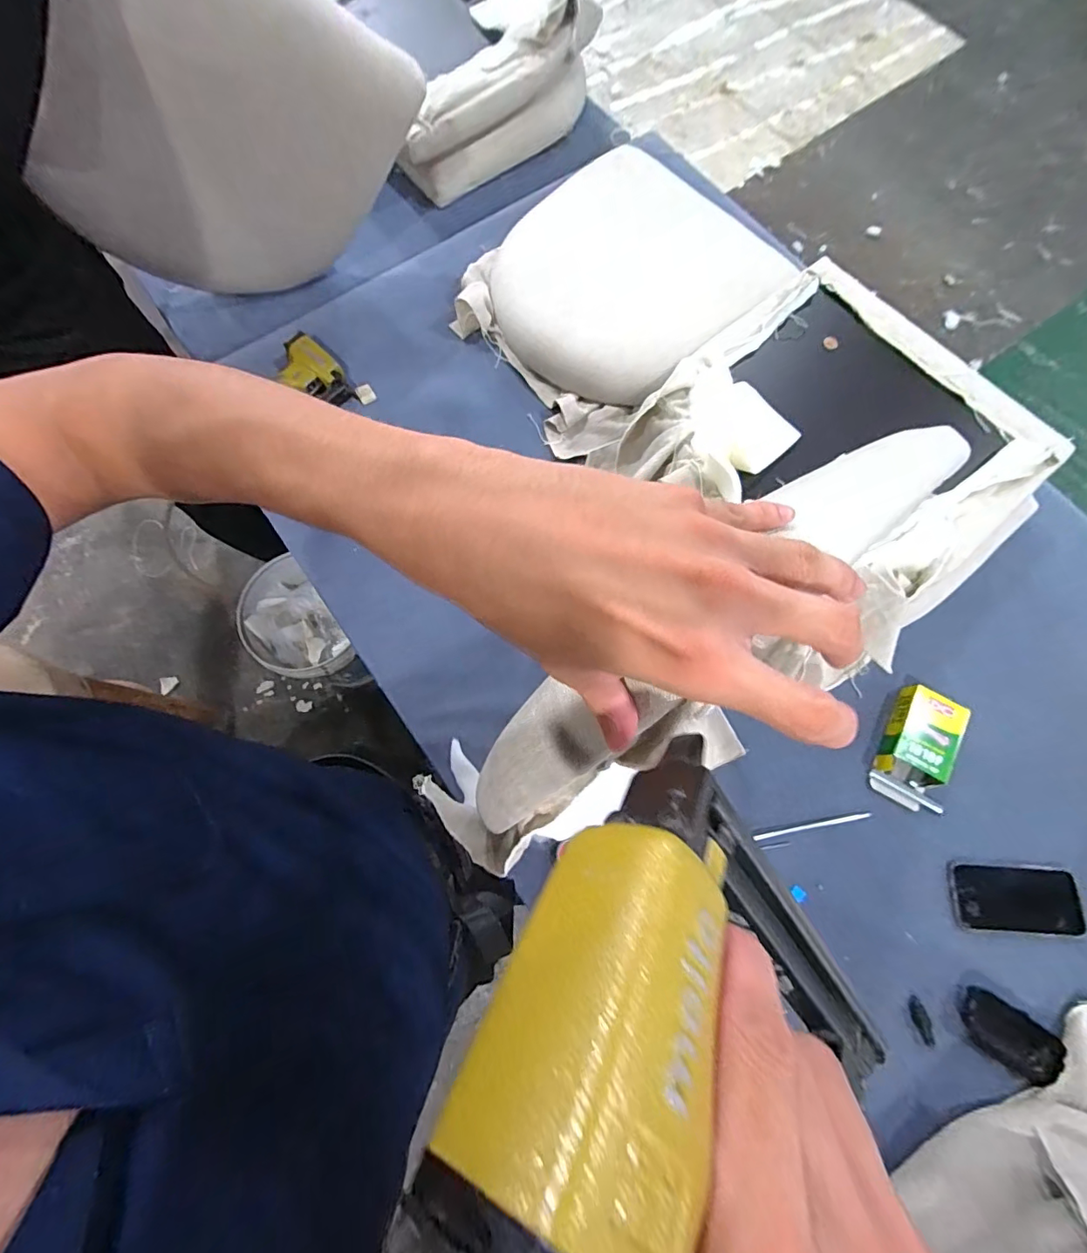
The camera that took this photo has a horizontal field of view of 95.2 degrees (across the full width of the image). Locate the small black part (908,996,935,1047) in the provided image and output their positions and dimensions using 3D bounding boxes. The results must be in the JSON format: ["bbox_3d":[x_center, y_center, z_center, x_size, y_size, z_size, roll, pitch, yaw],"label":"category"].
[{"bbox_3d":[0.460,0.480,0.603,0.019,0.004,0.051,-16,75,-5],"label":"small black part"}]

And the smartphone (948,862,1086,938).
[{"bbox_3d":[0.612,0.353,0.642,0.159,0.005,0.079,3,74,0],"label":"smartphone"}]

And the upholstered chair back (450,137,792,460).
[{"bbox_3d":[0.124,-0.599,0.834,0.527,0.111,0.458,-42,79,-11],"label":"upholstered chair back"}]

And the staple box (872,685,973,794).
[{"bbox_3d":[0.528,0.155,0.693,0.084,0.035,0.135,27,76,7],"label":"staple box"}]

